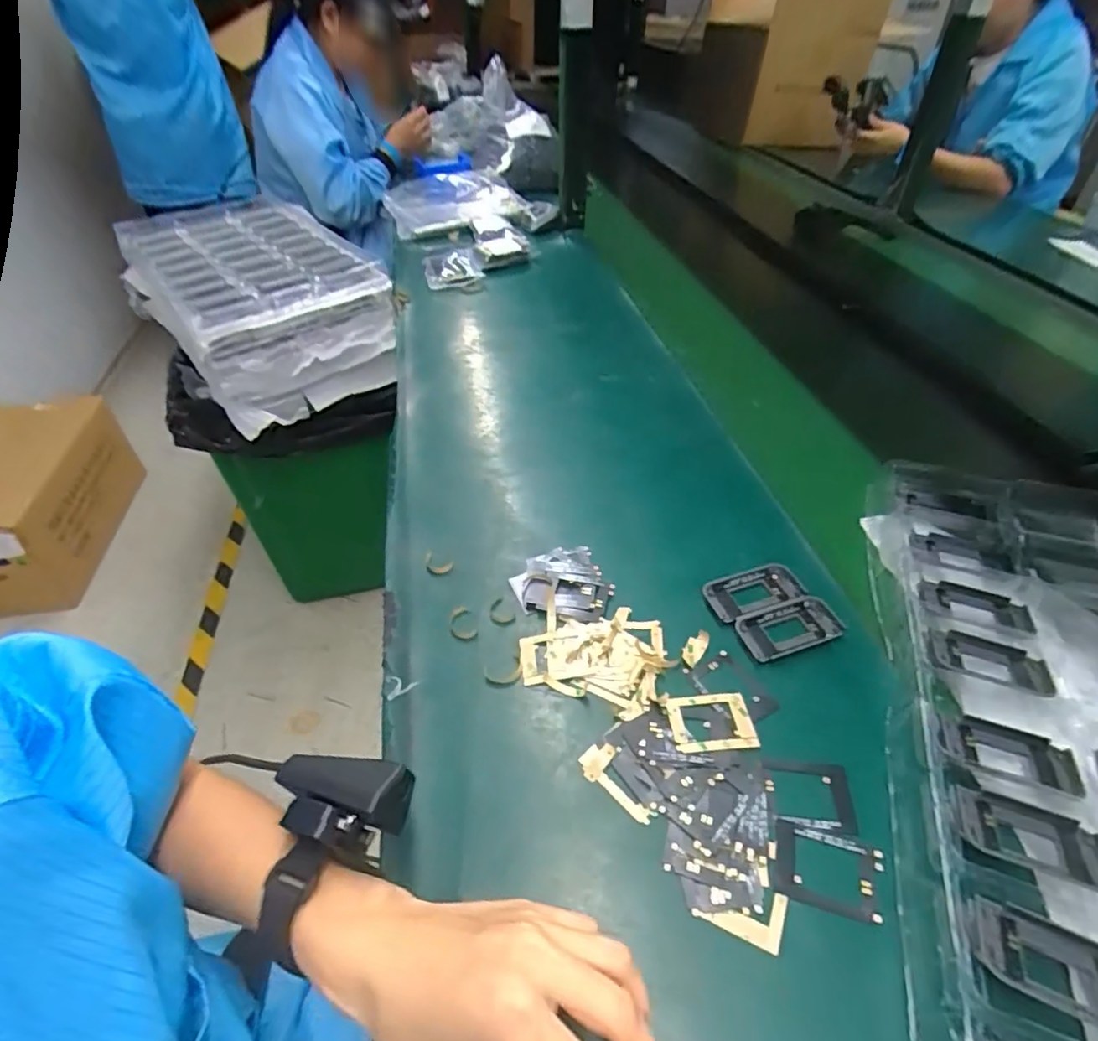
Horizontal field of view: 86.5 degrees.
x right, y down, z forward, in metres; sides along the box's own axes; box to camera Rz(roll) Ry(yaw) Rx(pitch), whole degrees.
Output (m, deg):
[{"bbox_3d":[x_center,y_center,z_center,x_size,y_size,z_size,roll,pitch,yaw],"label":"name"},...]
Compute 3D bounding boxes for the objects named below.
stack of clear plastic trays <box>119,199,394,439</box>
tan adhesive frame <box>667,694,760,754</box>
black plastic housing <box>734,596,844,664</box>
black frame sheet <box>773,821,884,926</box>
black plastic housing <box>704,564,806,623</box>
[{"bbox_3d":[-0.501,-0.380,1.025,0.310,0.178,0.523,-29,50,-27],"label":"stack of clear plastic trays"},{"bbox_3d":[0.106,0.132,0.382,0.052,0.004,0.039,-5,43,-2],"label":"tan adhesive frame"},{"bbox_3d":[0.177,0.080,0.432,0.071,0.009,0.038,-15,44,-12],"label":"black plastic housing"},{"bbox_3d":[0.153,0.192,0.320,0.055,0.004,0.039,11,45,15],"label":"black frame sheet"},{"bbox_3d":[0.159,0.056,0.457,0.075,0.008,0.037,-16,44,-13],"label":"black plastic housing"}]

